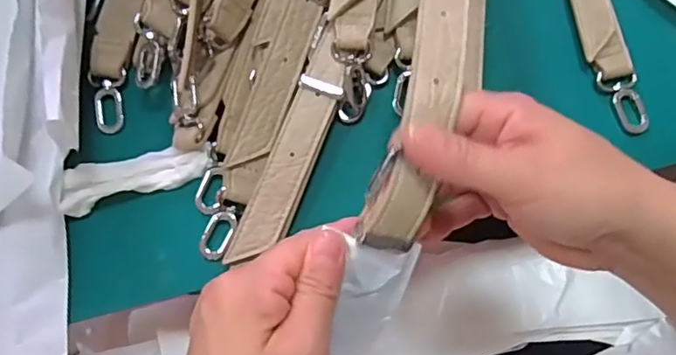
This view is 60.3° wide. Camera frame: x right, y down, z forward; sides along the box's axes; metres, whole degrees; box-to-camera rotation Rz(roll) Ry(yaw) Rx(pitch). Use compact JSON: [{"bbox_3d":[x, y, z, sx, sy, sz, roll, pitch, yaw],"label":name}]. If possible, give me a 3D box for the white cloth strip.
[{"bbox_3d":[-0.121,-0.003,0.351,0.089,0.011,0.028,-17,77,-4],"label":"white cloth strip"}]

